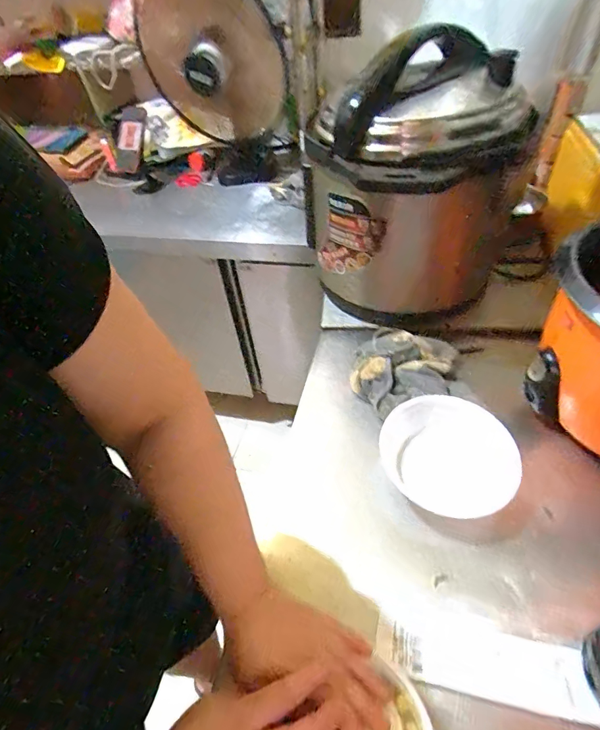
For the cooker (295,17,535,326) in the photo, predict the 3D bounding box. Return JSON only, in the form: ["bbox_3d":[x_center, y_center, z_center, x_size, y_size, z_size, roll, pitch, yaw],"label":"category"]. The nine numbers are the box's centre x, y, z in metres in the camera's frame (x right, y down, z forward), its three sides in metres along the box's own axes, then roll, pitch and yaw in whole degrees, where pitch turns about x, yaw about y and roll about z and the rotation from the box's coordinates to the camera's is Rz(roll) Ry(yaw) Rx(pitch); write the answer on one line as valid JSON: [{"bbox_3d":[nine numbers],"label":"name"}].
[{"bbox_3d":[0.170,-0.273,0.664,0.269,0.337,0.270,-20,52,-12],"label":"cooker"}]

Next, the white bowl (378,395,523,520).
[{"bbox_3d":[0.186,0.115,0.527,0.165,0.041,0.158,-2,50,2],"label":"white bowl"}]

